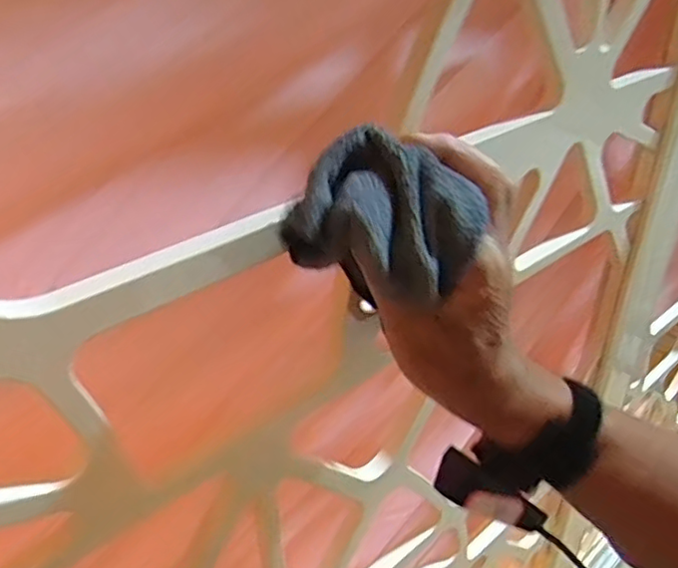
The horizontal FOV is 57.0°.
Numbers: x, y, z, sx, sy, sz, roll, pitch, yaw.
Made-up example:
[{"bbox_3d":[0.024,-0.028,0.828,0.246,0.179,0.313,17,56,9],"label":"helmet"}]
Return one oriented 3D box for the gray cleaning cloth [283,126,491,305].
[{"bbox_3d":[0.022,-0.030,0.295,0.088,0.067,0.047,1,34,3],"label":"gray cleaning cloth"}]

